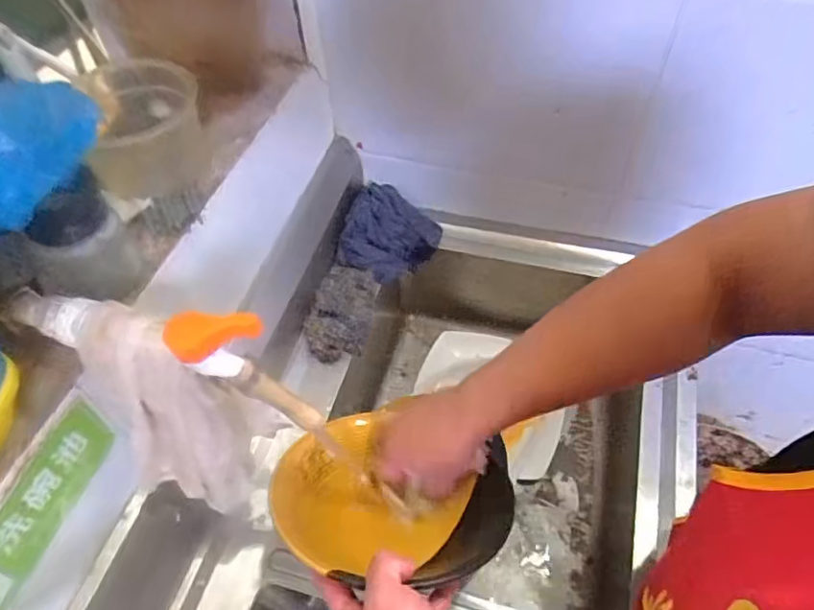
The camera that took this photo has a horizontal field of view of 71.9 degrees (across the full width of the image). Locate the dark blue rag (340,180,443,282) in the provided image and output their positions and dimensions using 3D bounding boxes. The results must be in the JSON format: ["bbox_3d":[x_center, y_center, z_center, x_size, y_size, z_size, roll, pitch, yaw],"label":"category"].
[{"bbox_3d":[-0.023,-0.121,0.917,0.132,0.099,0.159,16,55,13],"label":"dark blue rag"}]

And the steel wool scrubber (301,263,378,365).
[{"bbox_3d":[-0.100,0.007,0.842,0.098,0.062,0.142,5,53,5],"label":"steel wool scrubber"}]

